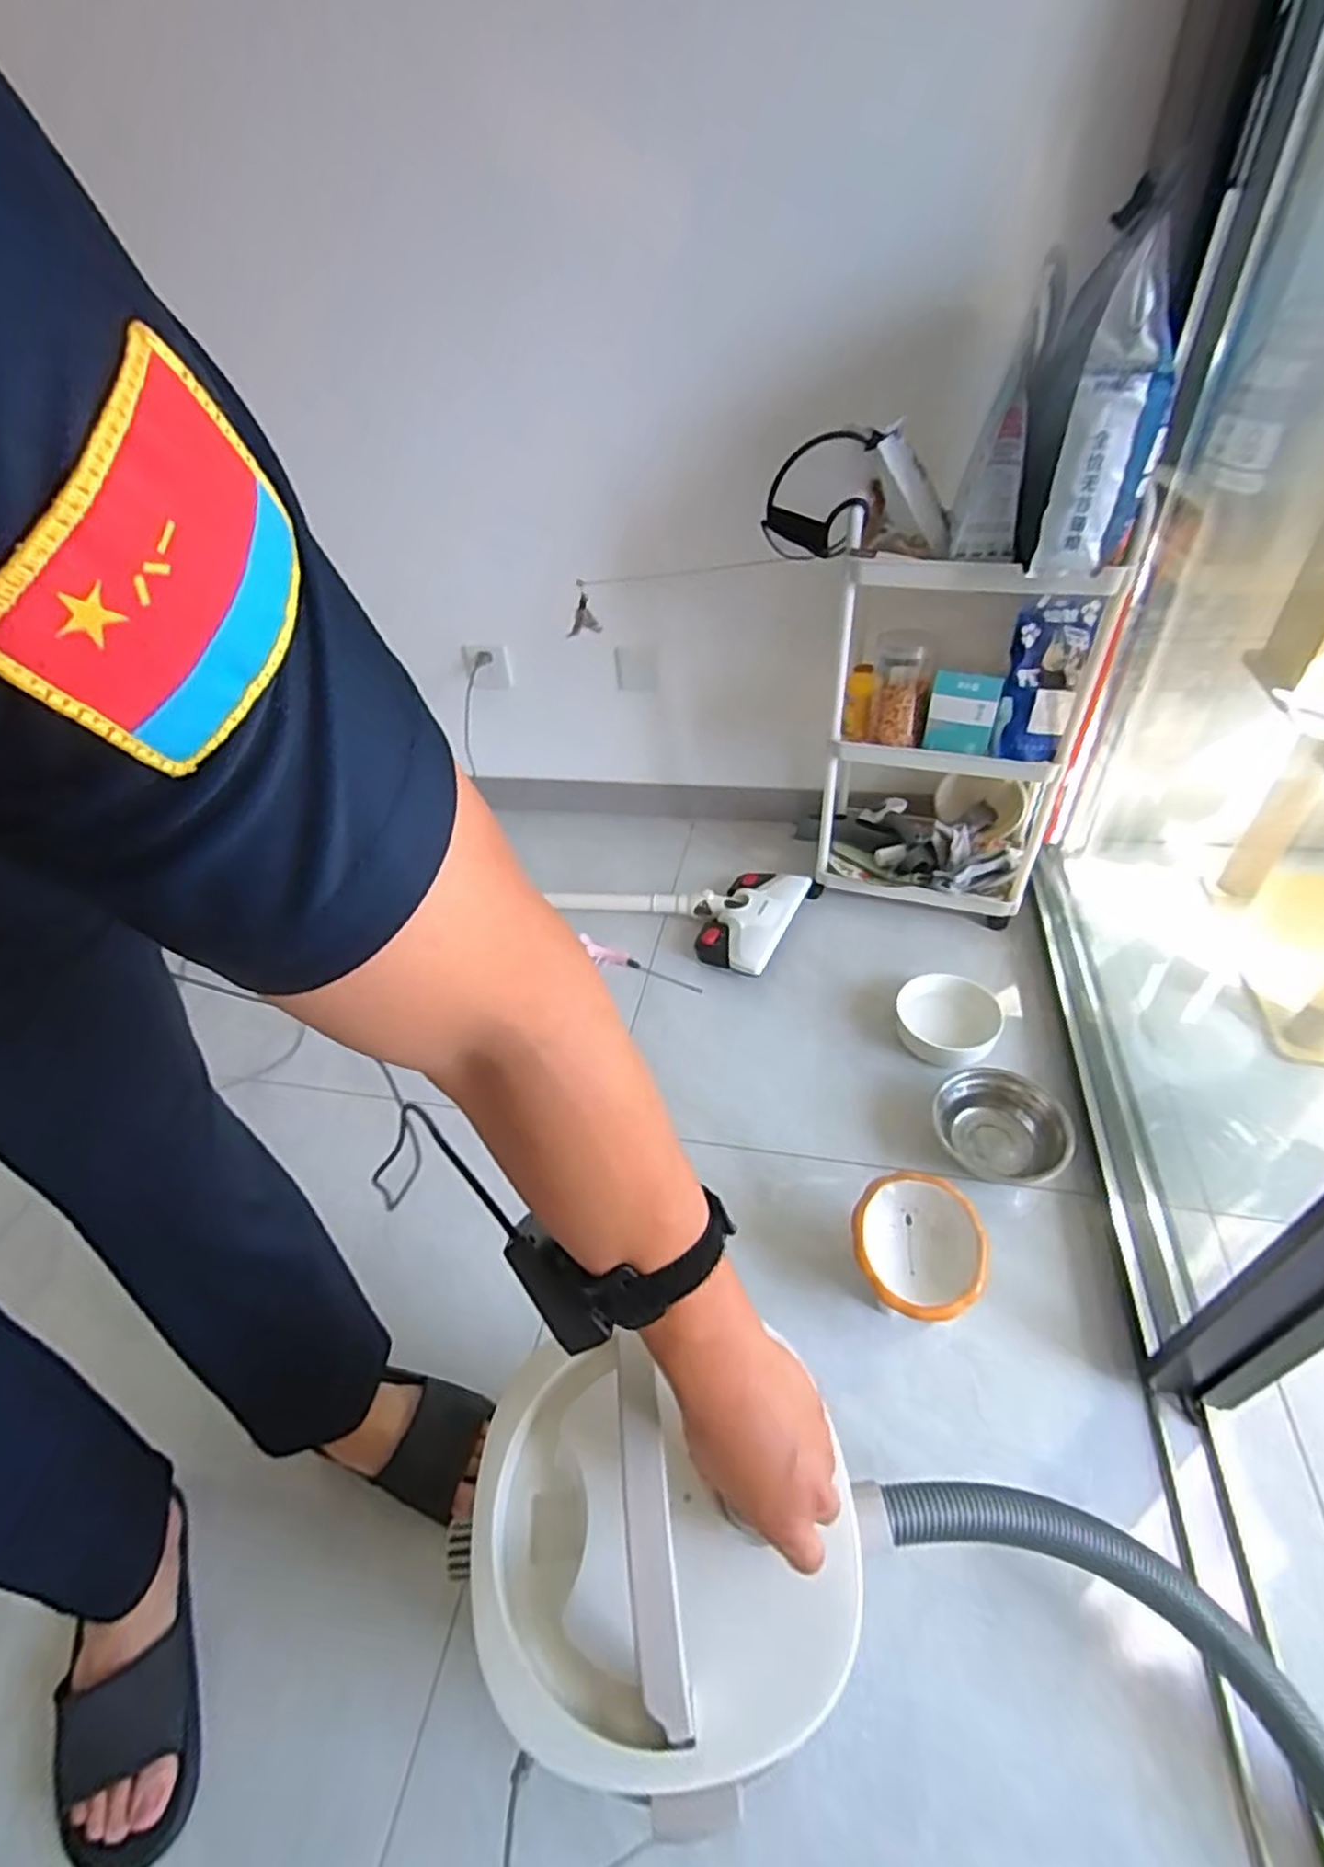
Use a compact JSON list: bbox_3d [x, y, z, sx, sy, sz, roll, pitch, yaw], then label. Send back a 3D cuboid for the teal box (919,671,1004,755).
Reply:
[{"bbox_3d":[0.450,-0.330,1.107,0.096,0.116,0.029,11,45,19],"label":"teal box"}]

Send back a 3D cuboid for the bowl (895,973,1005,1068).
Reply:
[{"bbox_3d":[0.445,0.134,1.148,0.151,0.045,0.163,-4,42,3],"label":"bowl"}]

